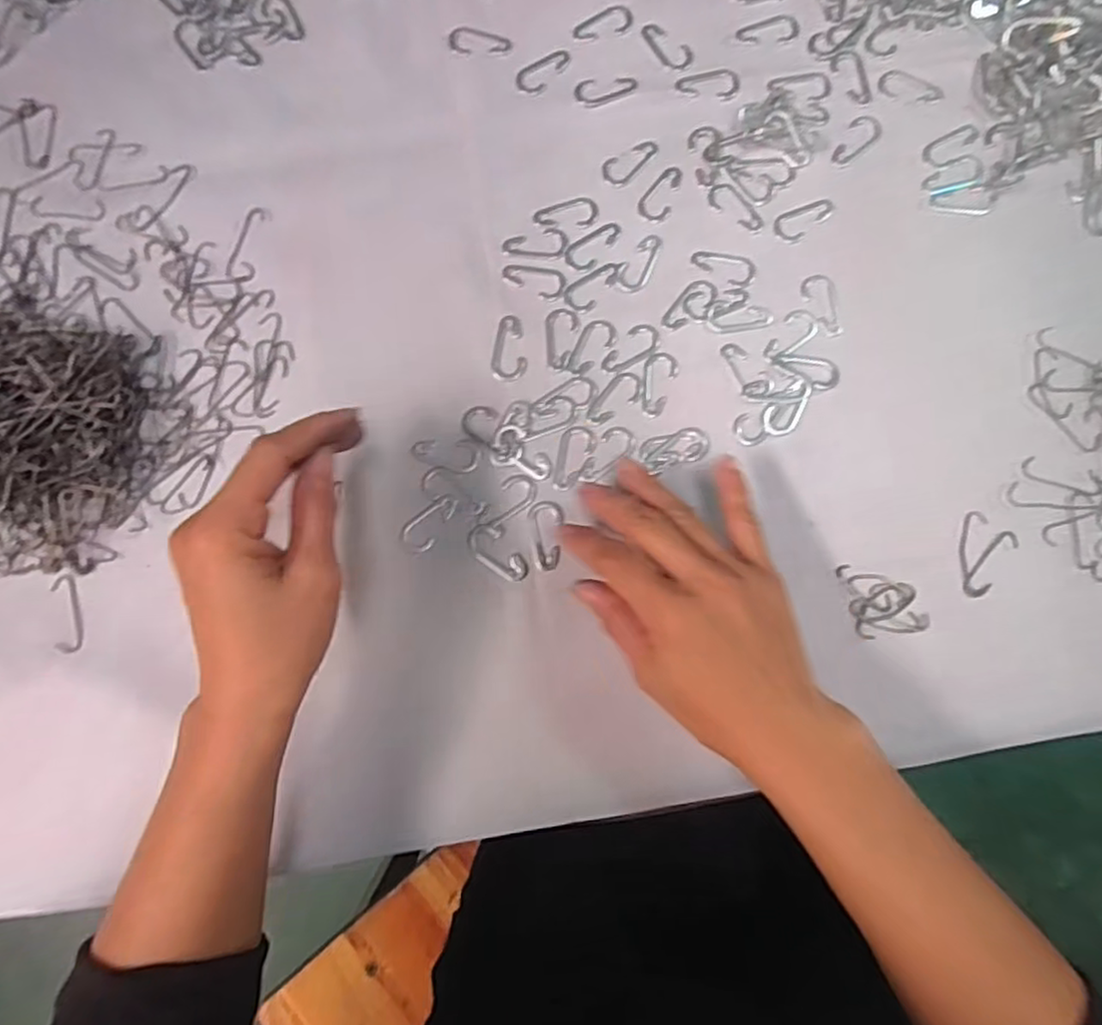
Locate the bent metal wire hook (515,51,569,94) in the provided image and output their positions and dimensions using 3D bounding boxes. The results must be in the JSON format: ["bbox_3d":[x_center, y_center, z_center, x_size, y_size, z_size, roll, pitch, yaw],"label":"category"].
[{"bbox_3d":[-0.004,-0.263,0.402,0.036,0.004,0.018,-31,83,-3],"label":"bent metal wire hook"}]

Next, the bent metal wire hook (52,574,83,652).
[{"bbox_3d":[-0.256,0.053,0.359,0.013,0.004,0.041,-10,77,-15],"label":"bent metal wire hook"}]

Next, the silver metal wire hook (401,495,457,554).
[{"bbox_3d":[-0.065,0.006,0.366,0.036,0.004,0.018,-43,84,-4],"label":"silver metal wire hook"}]

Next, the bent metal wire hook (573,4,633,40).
[{"bbox_3d":[0.031,-0.295,0.407,0.037,0.004,0.020,-12,83,-1],"label":"bent metal wire hook"}]

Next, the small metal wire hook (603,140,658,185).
[{"bbox_3d":[0.046,-0.207,0.395,0.037,0.004,0.018,-44,84,-4],"label":"small metal wire hook"}]

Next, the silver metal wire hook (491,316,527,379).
[{"bbox_3d":[-0.023,-0.092,0.378,0.019,0.004,0.037,0,83,1],"label":"silver metal wire hook"}]

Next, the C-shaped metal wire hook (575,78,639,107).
[{"bbox_3d":[0.033,-0.250,0.401,0.037,0.004,0.018,-4,83,0],"label":"C-shaped metal wire hook"}]

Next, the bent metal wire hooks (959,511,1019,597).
[{"bbox_3d":[0.227,0.022,0.360,0.029,0.004,0.040,36,85,5],"label":"bent metal wire hooks"}]

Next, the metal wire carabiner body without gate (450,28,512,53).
[{"bbox_3d":[-0.042,-0.285,0.406,0.036,0.004,0.017,-2,83,1],"label":"metal wire carabiner body without gate"}]

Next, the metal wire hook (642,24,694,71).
[{"bbox_3d":[0.071,-0.281,0.405,0.018,0.004,0.036,-33,84,-3],"label":"metal wire hook"}]

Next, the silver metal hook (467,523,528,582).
[{"bbox_3d":[-0.028,0.022,0.361,0.038,0.004,0.018,42,85,5],"label":"silver metal hook"}]

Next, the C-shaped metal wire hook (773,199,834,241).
[{"bbox_3d":[0.146,-0.170,0.390,0.037,0.004,0.017,-31,84,-3],"label":"C-shaped metal wire hook"}]

